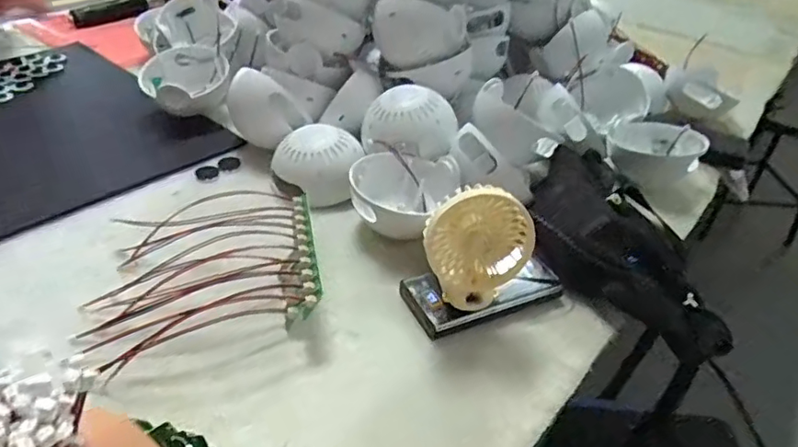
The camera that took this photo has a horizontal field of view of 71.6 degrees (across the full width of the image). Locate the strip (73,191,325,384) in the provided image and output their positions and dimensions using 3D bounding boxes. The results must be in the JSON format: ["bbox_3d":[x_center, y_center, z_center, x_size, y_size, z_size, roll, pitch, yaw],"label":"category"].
[{"bbox_3d":[-0.184,0.031,0.518,0.209,0.050,0.218,-9,40,-18],"label":"strip"}]

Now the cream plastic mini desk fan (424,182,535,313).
[{"bbox_3d":[0.065,0.021,0.464,0.085,0.105,0.033,-2,37,-9],"label":"cream plastic mini desk fan"}]

